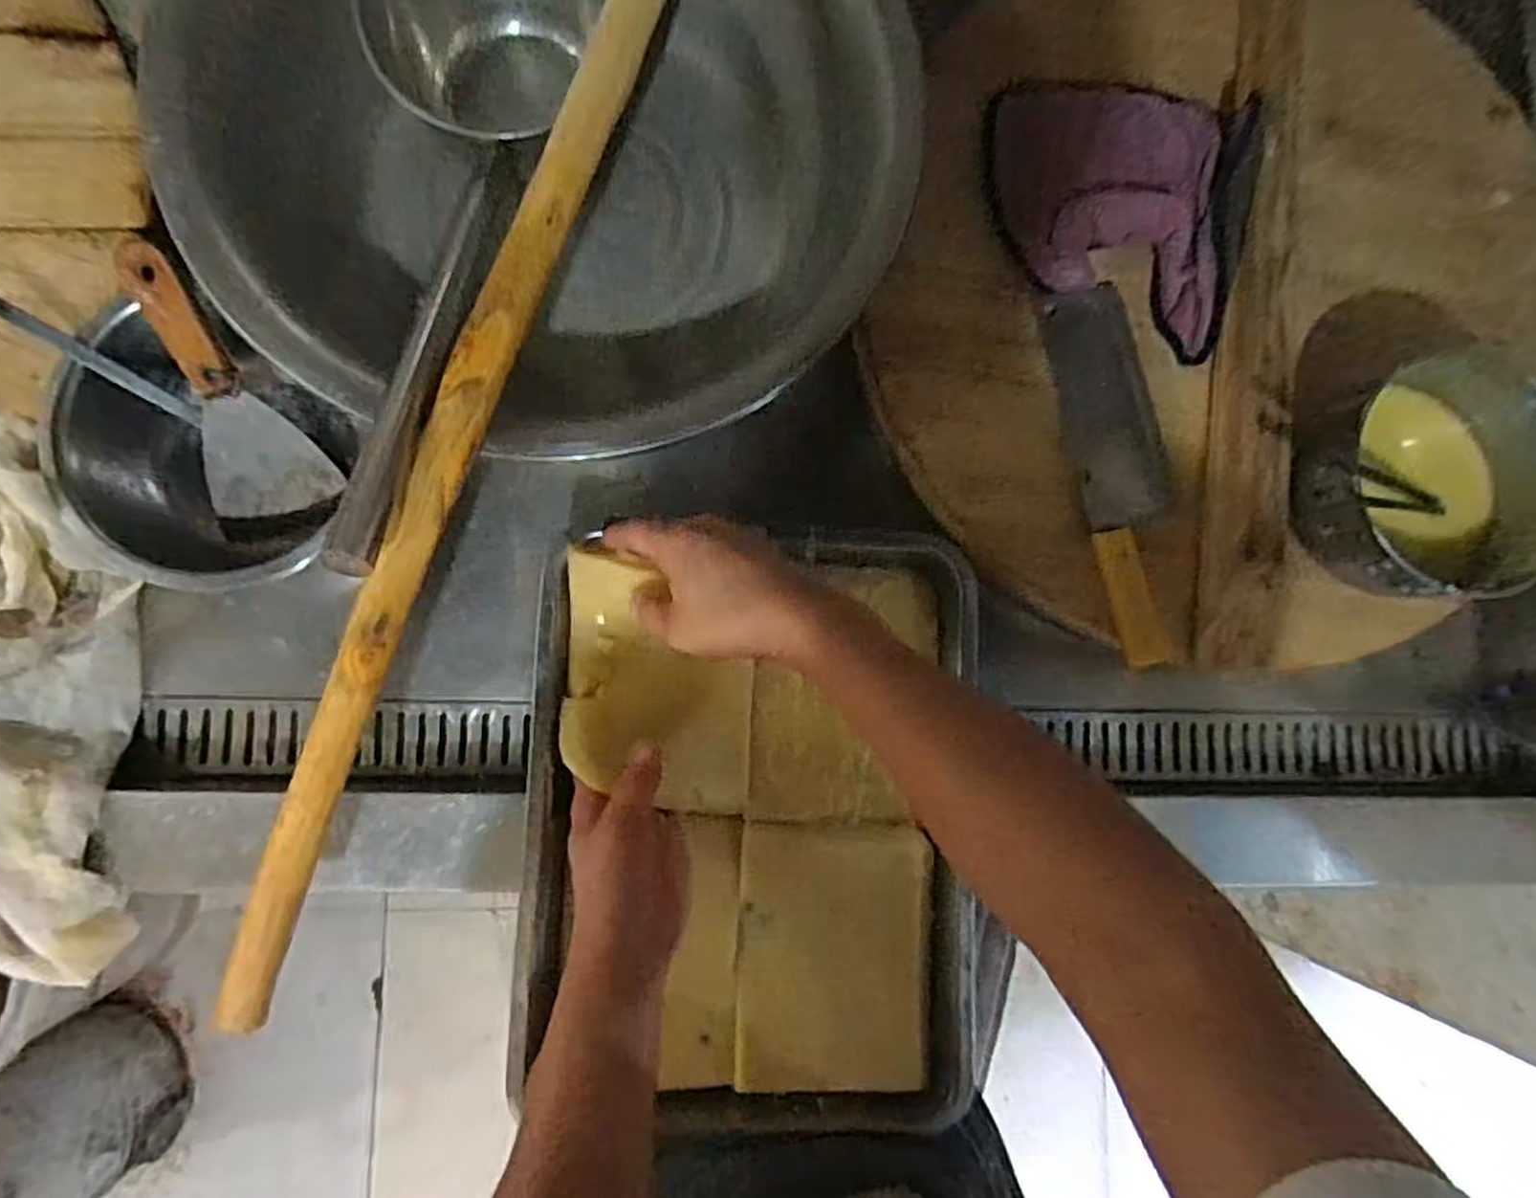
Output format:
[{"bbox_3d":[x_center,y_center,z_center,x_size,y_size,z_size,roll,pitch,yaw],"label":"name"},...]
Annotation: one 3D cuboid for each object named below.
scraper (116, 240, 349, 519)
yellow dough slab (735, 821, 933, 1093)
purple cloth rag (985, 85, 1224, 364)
[{"bbox_3d":[-0.372,-0.142,0.520,0.077,0.013,0.180,-20,117,-6],"label":"scraper"},{"bbox_3d":[0.043,0.232,0.499,0.121,0.010,0.162,3,84,-5],"label":"yellow dough slab"},{"bbox_3d":[0.244,-0.279,0.546,0.161,0.025,0.191,2,84,-6],"label":"purple cloth rag"}]

